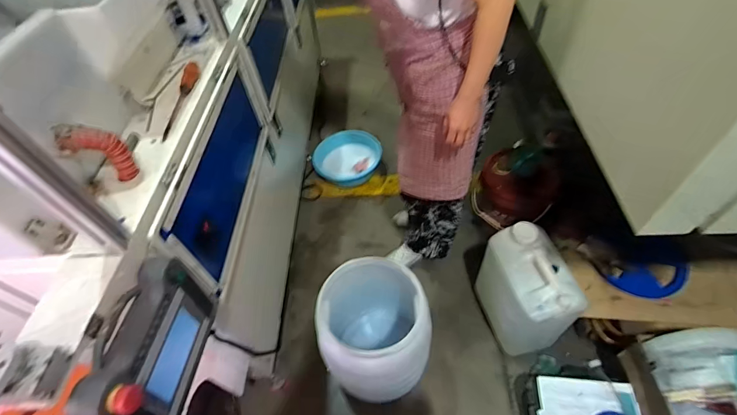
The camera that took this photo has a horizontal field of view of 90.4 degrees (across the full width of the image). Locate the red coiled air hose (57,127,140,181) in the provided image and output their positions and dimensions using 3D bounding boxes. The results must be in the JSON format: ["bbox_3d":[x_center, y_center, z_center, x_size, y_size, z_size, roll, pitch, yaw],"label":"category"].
[{"bbox_3d":[-0.548,-0.111,0.752,0.102,0.126,0.040,-8,51,0],"label":"red coiled air hose"}]

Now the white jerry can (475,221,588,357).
[{"bbox_3d":[0.550,0.306,1.286,0.190,0.372,0.350,-13,52,-5],"label":"white jerry can"}]

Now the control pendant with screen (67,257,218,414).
[{"bbox_3d":[-0.390,0.276,0.690,0.077,0.231,0.325,-3,51,4],"label":"control pendant with screen"}]

